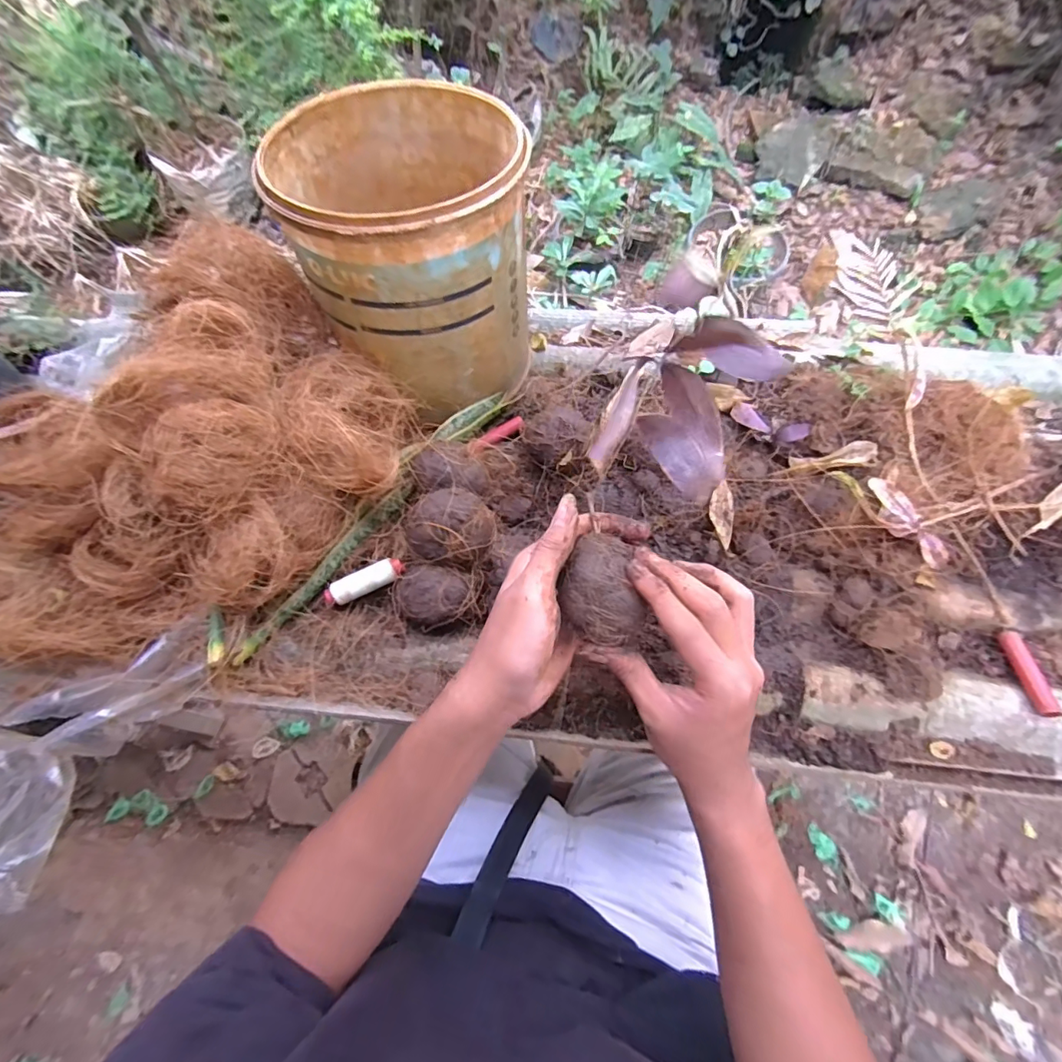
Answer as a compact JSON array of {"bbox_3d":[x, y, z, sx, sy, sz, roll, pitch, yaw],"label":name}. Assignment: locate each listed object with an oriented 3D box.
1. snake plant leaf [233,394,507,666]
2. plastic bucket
[{"bbox_3d":[-0.123,-0.018,0.402,0.021,0.023,0.290,34,73,16],"label":"snake plant leaf"},{"bbox_3d":[-0.089,-0.224,0.400,0.163,0.157,0.190,-21,68,-6],"label":"plastic bucket"}]

